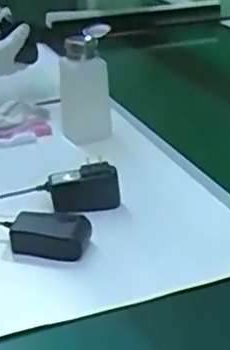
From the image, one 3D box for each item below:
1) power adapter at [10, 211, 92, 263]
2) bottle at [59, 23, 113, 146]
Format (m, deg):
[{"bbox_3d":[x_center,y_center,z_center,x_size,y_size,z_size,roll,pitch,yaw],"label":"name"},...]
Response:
[{"bbox_3d":[-0.062,0.058,0.632,0.073,0.033,0.040,2,26,6],"label":"power adapter"},{"bbox_3d":[-0.039,-0.114,0.875,0.068,0.142,0.057,-3,26,-4],"label":"bottle"}]

